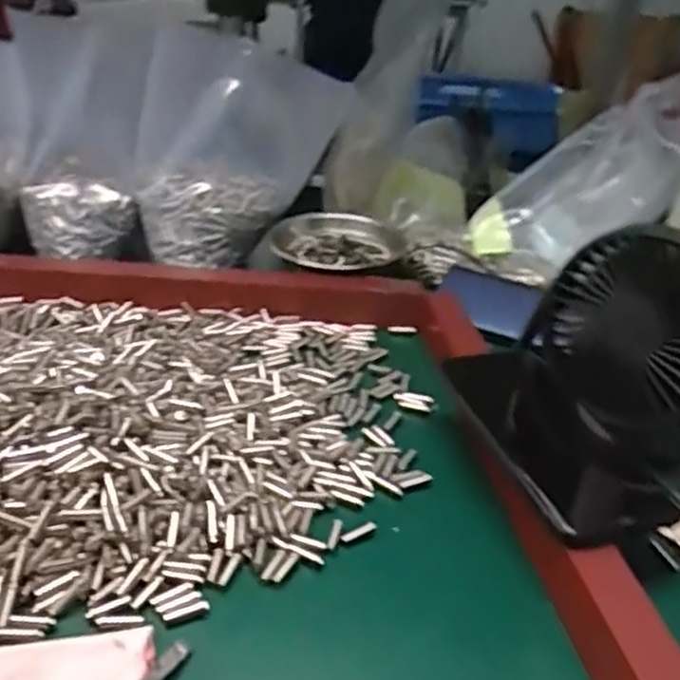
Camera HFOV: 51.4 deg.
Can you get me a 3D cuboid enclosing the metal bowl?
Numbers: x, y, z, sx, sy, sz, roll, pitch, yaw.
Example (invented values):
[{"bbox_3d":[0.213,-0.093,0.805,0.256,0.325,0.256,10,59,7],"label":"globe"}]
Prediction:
[{"bbox_3d":[0.000,-0.092,0.680,0.122,0.026,0.122,4,33,-3],"label":"metal bowl"}]

